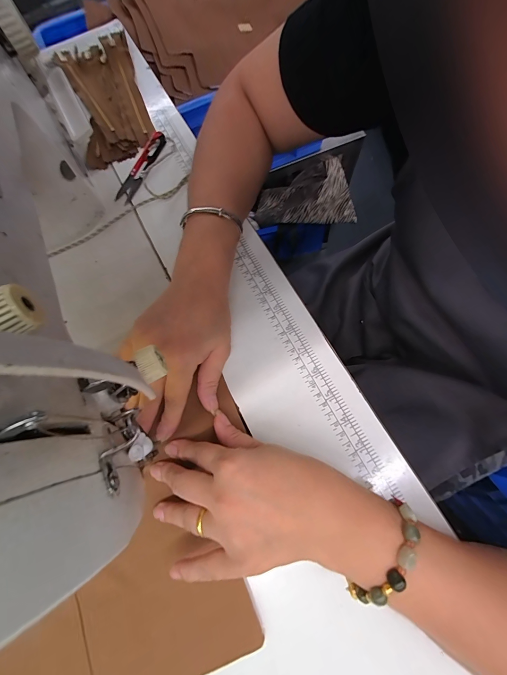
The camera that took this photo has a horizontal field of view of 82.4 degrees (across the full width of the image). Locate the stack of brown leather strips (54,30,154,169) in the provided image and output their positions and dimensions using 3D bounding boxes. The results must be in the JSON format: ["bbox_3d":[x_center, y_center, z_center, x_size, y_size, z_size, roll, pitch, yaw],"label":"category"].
[{"bbox_3d":[-0.200,-0.330,0.393,0.095,0.023,0.217,-21,73,-4],"label":"stack of brown leather strips"}]

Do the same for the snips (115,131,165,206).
[{"bbox_3d":[-0.140,-0.214,0.360,0.026,0.011,0.105,22,75,9],"label":"snips"}]

